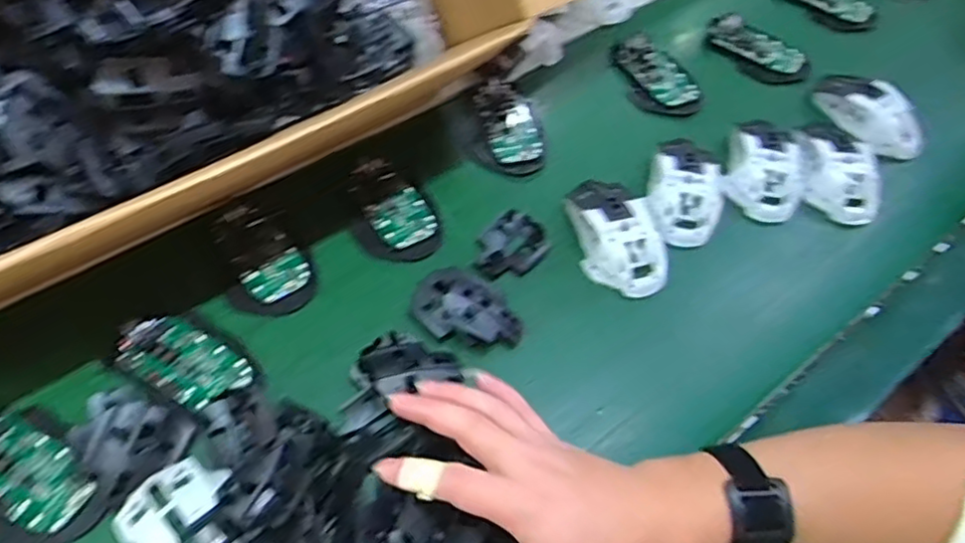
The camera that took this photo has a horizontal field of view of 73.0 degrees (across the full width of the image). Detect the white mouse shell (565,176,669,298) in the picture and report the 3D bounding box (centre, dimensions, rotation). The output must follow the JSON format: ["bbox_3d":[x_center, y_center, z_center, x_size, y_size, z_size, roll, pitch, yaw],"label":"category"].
[{"bbox_3d":[0.115,-0.033,0.548,0.066,0.033,0.108,-9,58,-10],"label":"white mouse shell"}]

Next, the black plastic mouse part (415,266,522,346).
[{"bbox_3d":[-0.011,0.028,0.498,0.084,0.022,0.055,31,60,15],"label":"black plastic mouse part"}]

